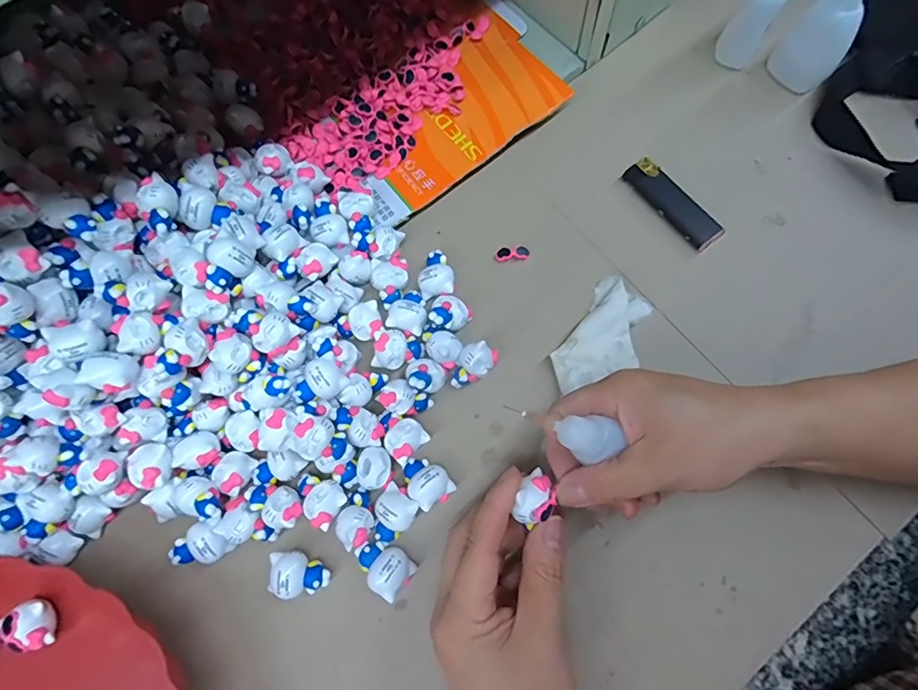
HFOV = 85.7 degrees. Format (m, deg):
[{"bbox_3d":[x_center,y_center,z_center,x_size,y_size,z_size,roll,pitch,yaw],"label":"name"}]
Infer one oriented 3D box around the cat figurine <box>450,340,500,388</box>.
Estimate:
[{"bbox_3d":[0.009,0.013,0.322,0.034,0.026,0.020,-32,74,-8],"label":"cat figurine"}]

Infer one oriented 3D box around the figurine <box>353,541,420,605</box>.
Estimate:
[{"bbox_3d":[-0.044,0.128,0.289,0.034,0.022,0.024,38,77,12],"label":"figurine"}]

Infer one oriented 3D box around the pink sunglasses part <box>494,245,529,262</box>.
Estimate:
[{"bbox_3d":[0.038,-0.065,0.354,0.023,0.005,0.010,-3,72,1],"label":"pink sunglasses part"}]

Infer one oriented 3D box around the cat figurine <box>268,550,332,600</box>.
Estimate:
[{"bbox_3d":[-0.092,0.132,0.288,0.030,0.018,0.024,-7,72,-1],"label":"cat figurine"}]

